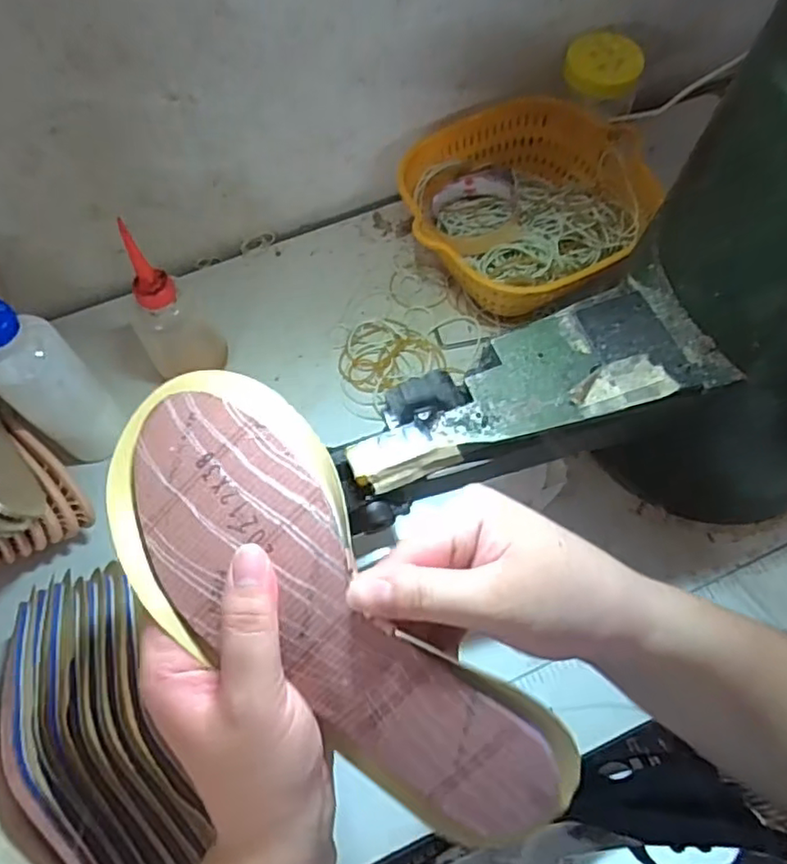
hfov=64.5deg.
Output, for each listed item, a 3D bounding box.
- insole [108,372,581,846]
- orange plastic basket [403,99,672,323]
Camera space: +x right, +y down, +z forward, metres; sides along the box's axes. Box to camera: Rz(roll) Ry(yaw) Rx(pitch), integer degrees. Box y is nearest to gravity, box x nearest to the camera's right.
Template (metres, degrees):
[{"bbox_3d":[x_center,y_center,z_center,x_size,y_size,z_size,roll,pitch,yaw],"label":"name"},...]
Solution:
[{"bbox_3d":[-0.029,0.078,0.268,0.094,0.042,0.249,-43,87,-17],"label":"insole"},{"bbox_3d":[0.116,-0.202,0.586,0.216,0.084,0.206,-1,65,1],"label":"orange plastic basket"}]

